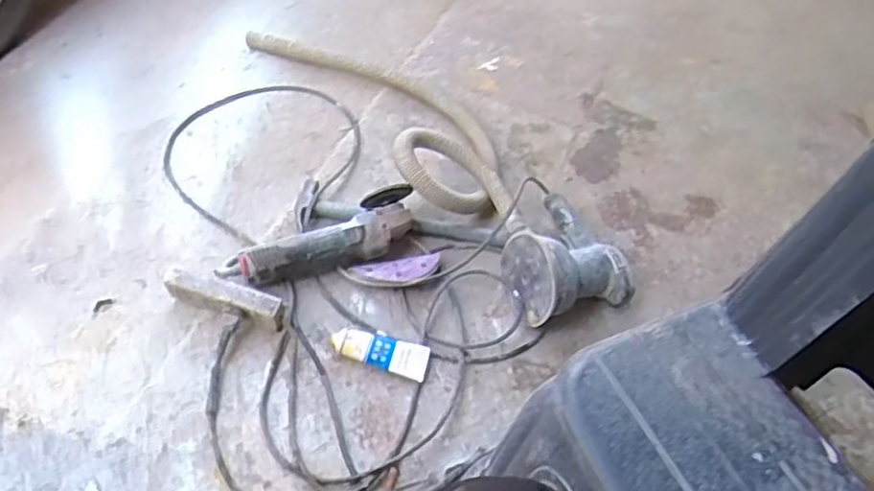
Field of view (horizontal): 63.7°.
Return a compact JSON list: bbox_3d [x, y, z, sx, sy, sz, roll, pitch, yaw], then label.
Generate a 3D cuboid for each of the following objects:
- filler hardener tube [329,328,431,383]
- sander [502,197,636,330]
[{"bbox_3d":[-0.080,0.145,1.000,0.137,0.034,0.055,16,50,4],"label":"filler hardener tube"},{"bbox_3d":[0.186,0.004,1.097,0.173,0.121,0.232,-11,53,-18],"label":"sander"}]

